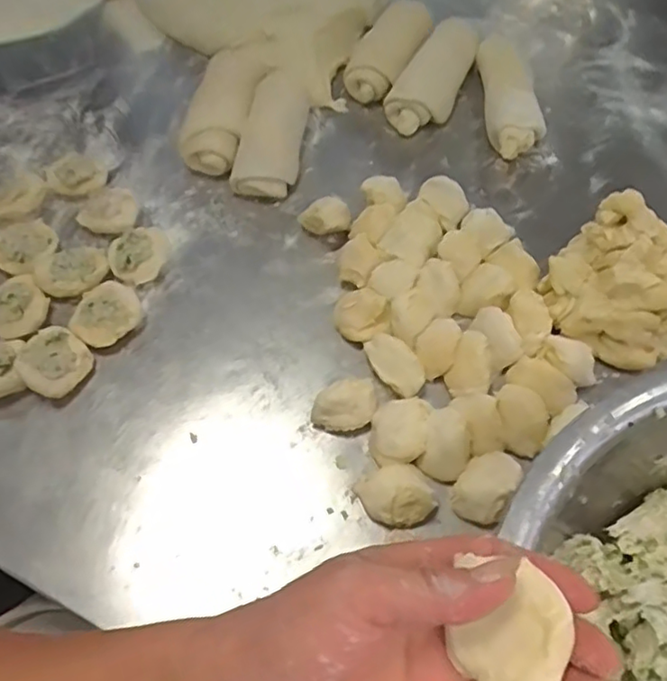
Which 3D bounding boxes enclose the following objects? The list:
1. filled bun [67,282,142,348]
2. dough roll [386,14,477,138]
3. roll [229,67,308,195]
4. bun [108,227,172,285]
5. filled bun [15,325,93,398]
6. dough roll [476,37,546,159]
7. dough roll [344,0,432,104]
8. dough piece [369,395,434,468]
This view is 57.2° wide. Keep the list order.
[{"bbox_3d":[-0.196,-0.022,0.529,0.056,0.027,0.054,-1,60,1],"label":"filled bun"},{"bbox_3d":[0.112,-0.283,0.655,0.061,0.038,0.154,27,64,16],"label":"dough roll"},{"bbox_3d":[-0.063,-0.219,0.632,0.063,0.060,0.150,8,60,6],"label":"roll"},{"bbox_3d":[-0.177,-0.078,0.565,0.058,0.035,0.044,-33,64,-17],"label":"bun"},{"bbox_3d":[-0.224,0.019,0.493,0.042,0.037,0.050,30,65,17],"label":"filled bun"},{"bbox_3d":[0.180,-0.253,0.629,0.054,0.039,0.162,-5,60,-1],"label":"dough roll"},{"bbox_3d":[0.060,-0.322,0.682,0.059,0.047,0.143,27,65,17],"label":"dough roll"},{"bbox_3d":[0.051,0.069,0.462,0.044,0.021,0.055,7,60,5],"label":"dough piece"}]

